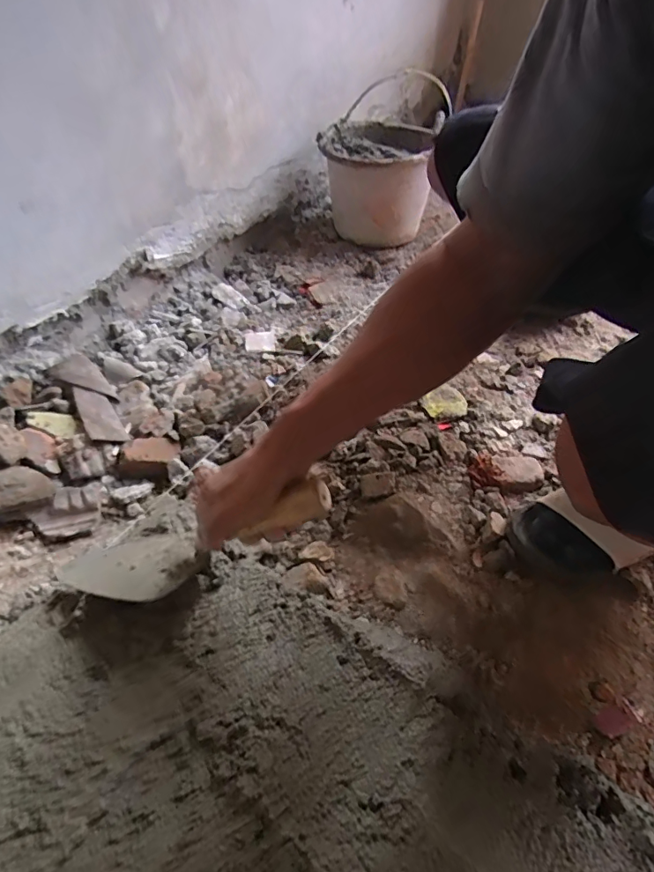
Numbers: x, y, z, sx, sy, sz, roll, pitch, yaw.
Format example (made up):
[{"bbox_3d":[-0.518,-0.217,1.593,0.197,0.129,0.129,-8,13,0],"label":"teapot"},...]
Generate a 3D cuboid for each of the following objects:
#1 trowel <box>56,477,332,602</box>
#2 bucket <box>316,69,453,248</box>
[{"bbox_3d":[-0.131,0.101,0.465,0.299,0.049,0.086,-23,40,23],"label":"trowel"},{"bbox_3d":[0.103,-0.558,1.099,0.225,0.209,0.290,2,46,2],"label":"bucket"}]

